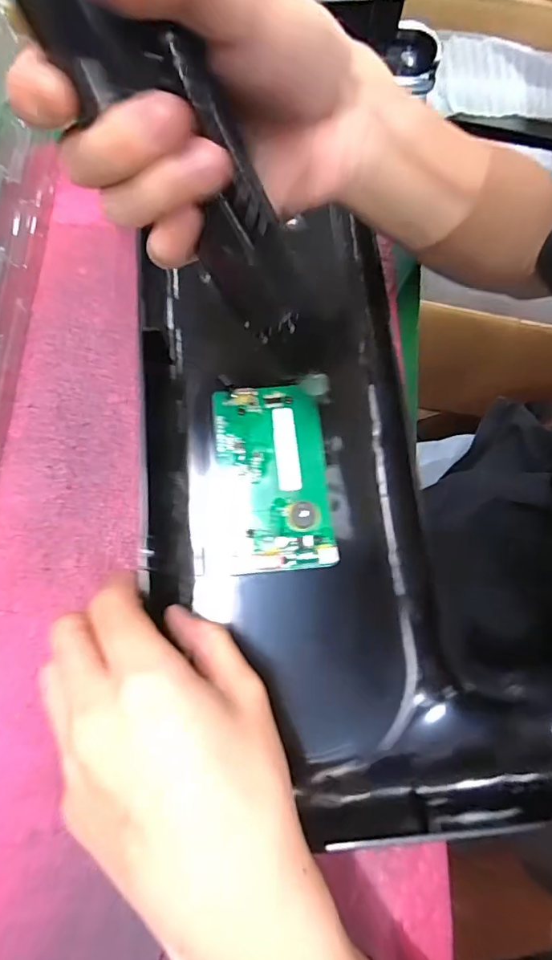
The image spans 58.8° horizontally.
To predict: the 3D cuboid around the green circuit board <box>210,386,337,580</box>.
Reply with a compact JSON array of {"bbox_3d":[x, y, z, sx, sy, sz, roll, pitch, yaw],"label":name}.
[{"bbox_3d":[-0.002,-0.003,0.276,0.060,0.010,0.106,-5,75,-2],"label":"green circuit board"}]

